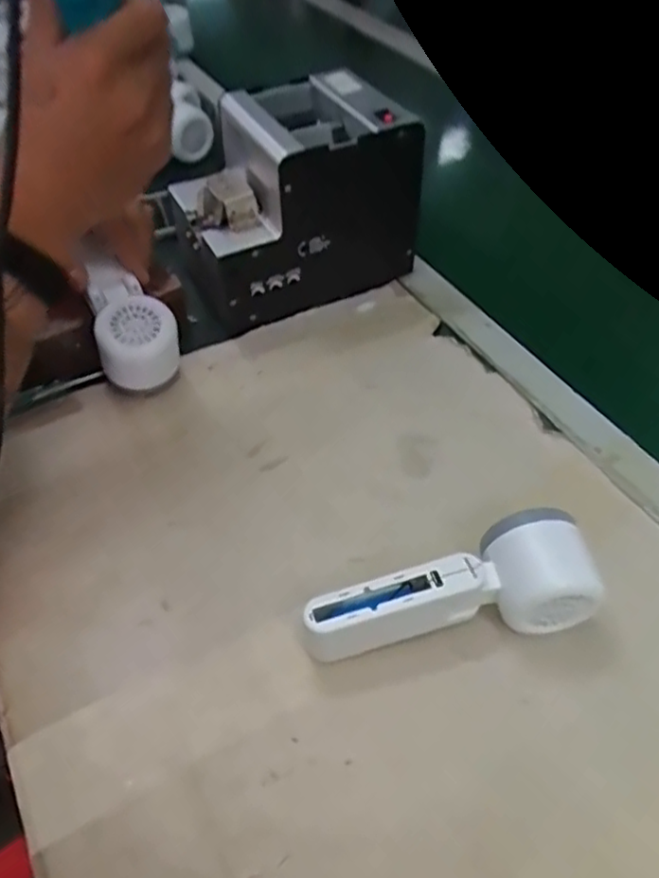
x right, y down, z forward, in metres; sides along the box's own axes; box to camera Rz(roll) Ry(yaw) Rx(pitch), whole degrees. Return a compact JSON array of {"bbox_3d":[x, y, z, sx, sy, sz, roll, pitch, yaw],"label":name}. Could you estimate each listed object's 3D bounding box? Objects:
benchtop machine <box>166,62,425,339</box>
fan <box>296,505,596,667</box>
[{"bbox_3d":[-0.033,-0.202,0.586,0.177,0.147,0.127,-22,52,-18],"label":"benchtop machine"},{"bbox_3d":[0.068,0.090,0.396,0.166,0.049,0.057,-11,49,-9],"label":"fan"}]

